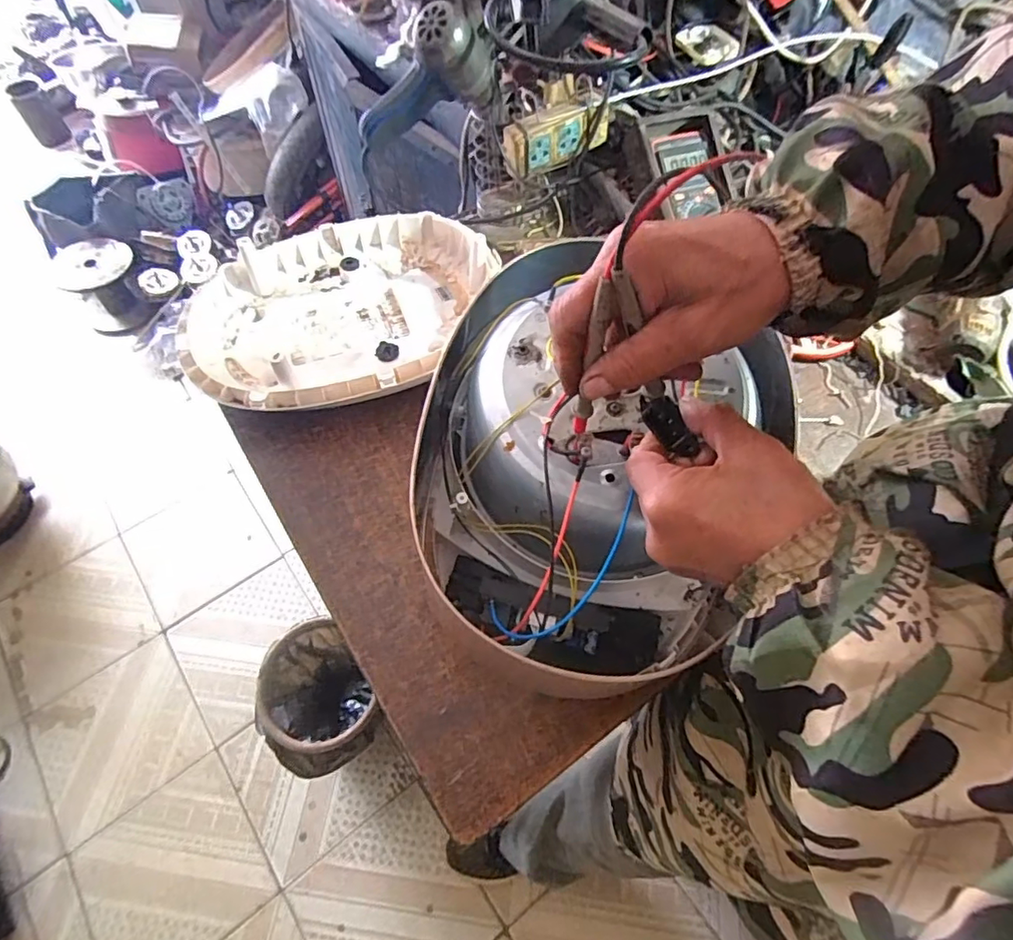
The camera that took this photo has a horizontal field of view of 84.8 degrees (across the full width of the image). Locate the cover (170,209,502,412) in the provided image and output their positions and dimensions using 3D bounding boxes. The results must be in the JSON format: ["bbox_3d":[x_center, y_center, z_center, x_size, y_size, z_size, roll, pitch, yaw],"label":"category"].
[{"bbox_3d":[-0.175,-0.177,0.617,0.339,0.063,0.255,-12,59,-10],"label":"cover"}]

